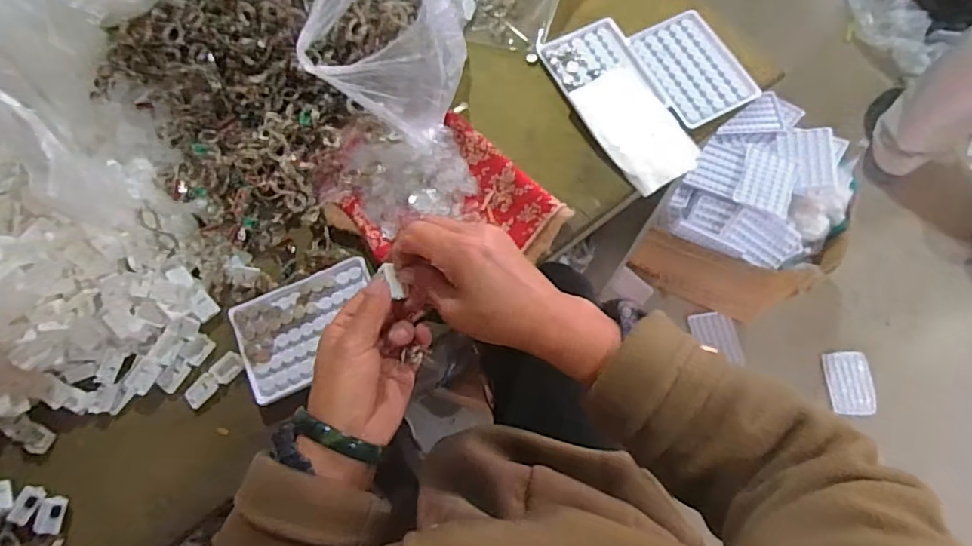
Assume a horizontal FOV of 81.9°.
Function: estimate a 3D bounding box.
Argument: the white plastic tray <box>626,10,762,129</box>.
[{"bbox_3d":[0.220,-0.222,0.603,0.098,0.008,0.132,-26,74,-9],"label":"white plastic tray"}]

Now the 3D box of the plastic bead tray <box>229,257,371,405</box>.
[{"bbox_3d":[-0.155,0.049,0.497,0.123,0.013,0.092,-24,74,-8],"label":"plastic bead tray"}]

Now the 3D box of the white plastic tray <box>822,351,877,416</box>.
[{"bbox_3d":[0.763,0.231,1.174,0.102,0.017,0.128,4,72,0],"label":"white plastic tray"}]

